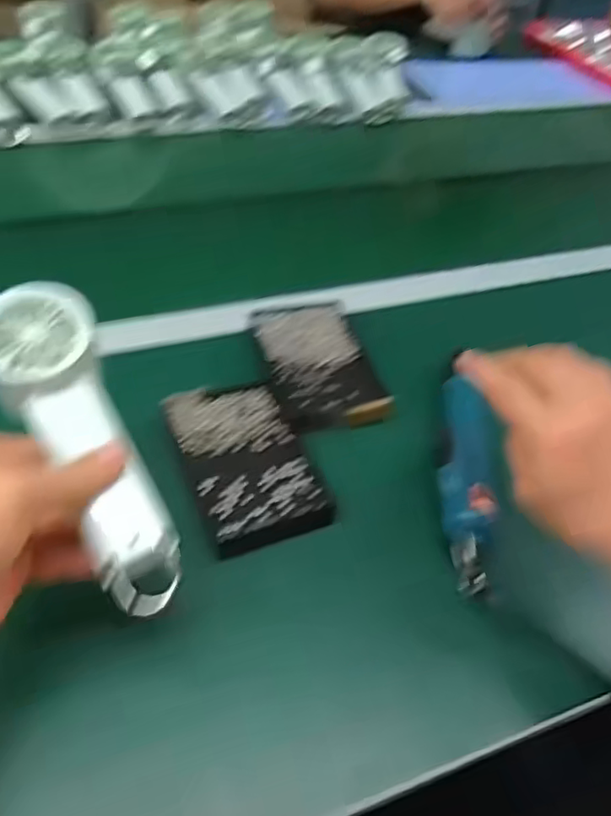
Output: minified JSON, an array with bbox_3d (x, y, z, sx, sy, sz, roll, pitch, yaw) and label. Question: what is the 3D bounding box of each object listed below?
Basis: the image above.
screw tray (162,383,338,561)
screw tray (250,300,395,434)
[{"bbox_3d":[-0.046,0.038,0.484,0.087,0.017,0.140,-16,51,-20],"label":"screw tray"},{"bbox_3d":[0.012,-0.039,0.558,0.090,0.019,0.154,-9,49,-14],"label":"screw tray"}]

